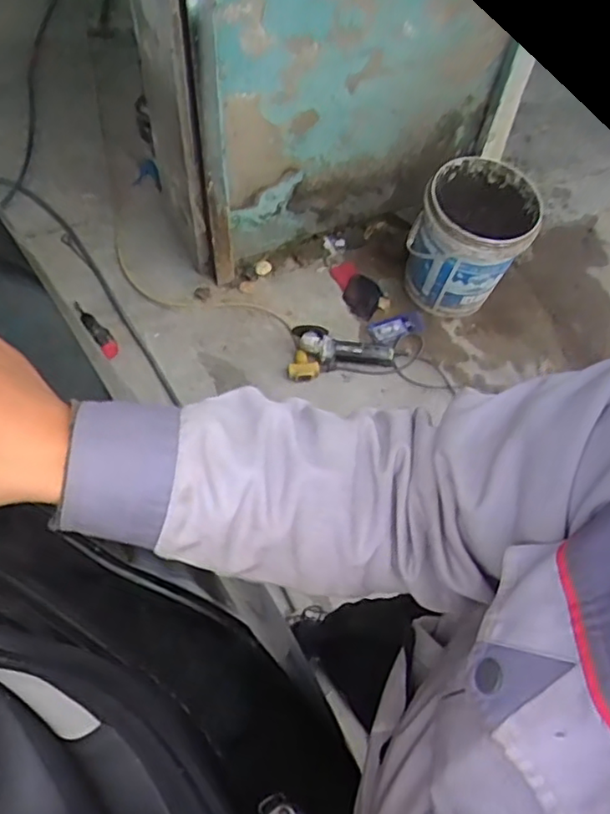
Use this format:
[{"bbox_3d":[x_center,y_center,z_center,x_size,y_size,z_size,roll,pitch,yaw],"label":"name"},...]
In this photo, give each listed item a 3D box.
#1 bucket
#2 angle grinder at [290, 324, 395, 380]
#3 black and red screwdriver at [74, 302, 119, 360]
[{"bbox_3d":[0.426,-0.428,1.698,0.288,0.323,0.279,18,60,6],"label":"bucket"},{"bbox_3d":[0.098,-0.132,1.694,0.274,0.090,0.118,9,59,1],"label":"angle grinder"},{"bbox_3d":[-0.553,-0.215,1.687,0.046,0.031,0.220,-31,66,-20],"label":"black and red screwdriver"}]

